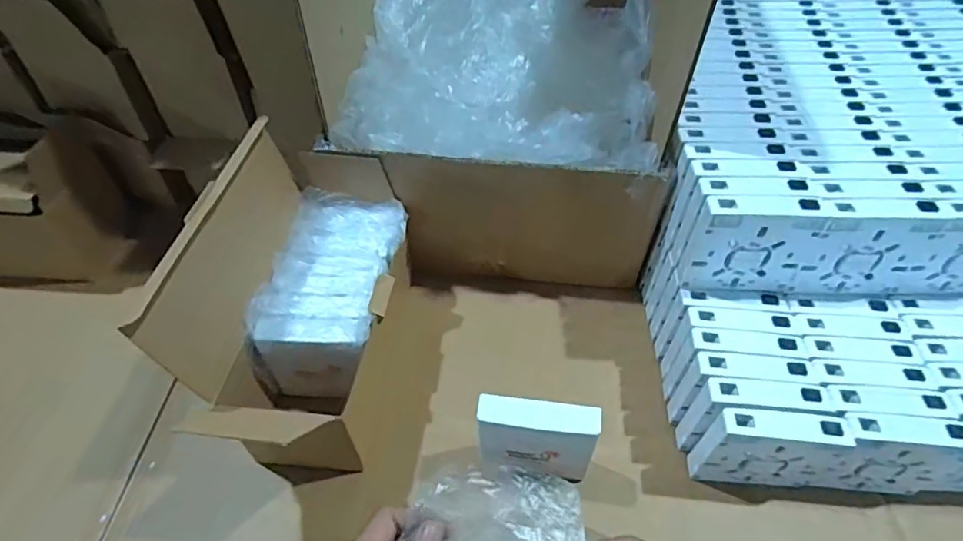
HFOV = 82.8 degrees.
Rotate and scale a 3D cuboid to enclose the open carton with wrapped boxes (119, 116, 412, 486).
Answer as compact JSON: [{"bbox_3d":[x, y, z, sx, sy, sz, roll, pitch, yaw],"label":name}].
[{"bbox_3d":[-0.141,0.027,0.441,0.129,0.176,0.241,6,48,4],"label":"open carton with wrapped boxes"}]

